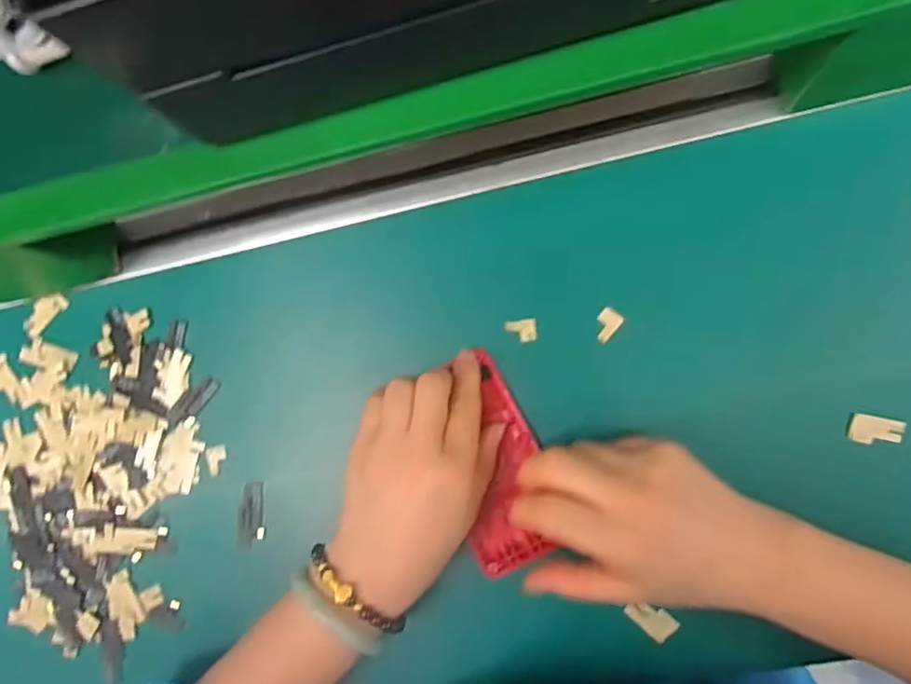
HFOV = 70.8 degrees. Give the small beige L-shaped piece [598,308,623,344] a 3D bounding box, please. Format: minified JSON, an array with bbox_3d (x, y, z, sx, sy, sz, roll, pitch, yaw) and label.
[{"bbox_3d":[0.090,-0.010,0.381,0.012,0.005,0.020,39,92,9],"label":"small beige L-shaped piece"}]

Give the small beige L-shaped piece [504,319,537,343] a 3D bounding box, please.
[{"bbox_3d":[0.040,-0.006,0.386,0.018,0.006,0.014,-7,85,8],"label":"small beige L-shaped piece"}]

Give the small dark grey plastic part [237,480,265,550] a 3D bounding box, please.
[{"bbox_3d":[-0.130,0.111,0.409,0.017,0.005,0.040,0,81,-4],"label":"small dark grey plastic part"}]

